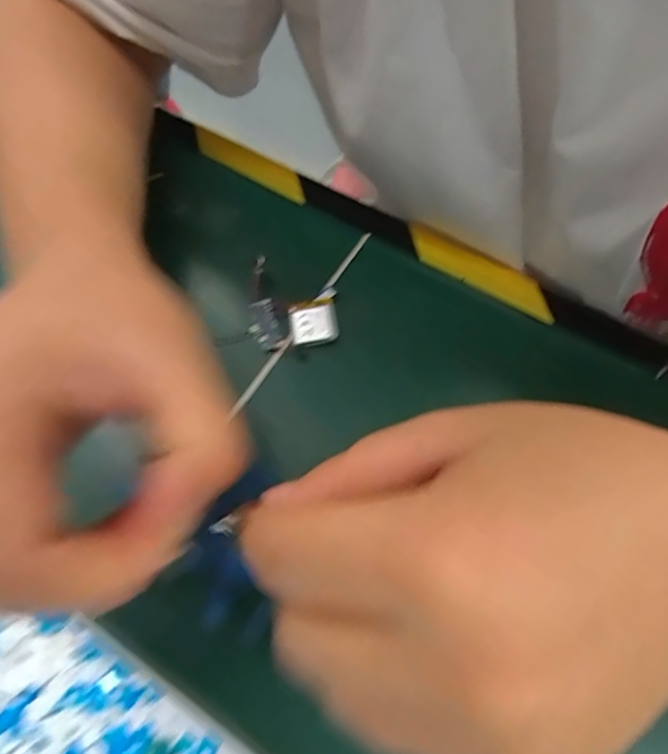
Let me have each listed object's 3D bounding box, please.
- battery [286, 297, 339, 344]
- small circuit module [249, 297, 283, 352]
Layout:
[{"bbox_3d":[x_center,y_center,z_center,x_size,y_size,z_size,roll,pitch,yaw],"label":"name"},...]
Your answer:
[{"bbox_3d":[-0.011,-0.028,0.263,0.023,0.005,0.024,-9,66,-4],"label":"battery"},{"bbox_3d":[-0.035,-0.027,0.266,0.015,0.004,0.027,-13,67,-5],"label":"small circuit module"}]

